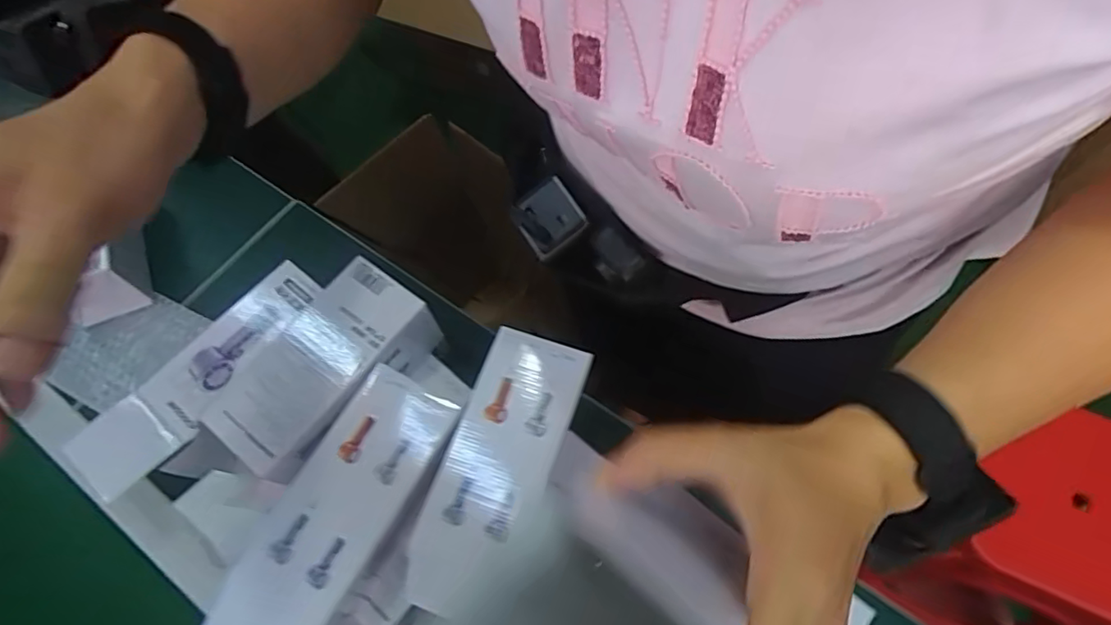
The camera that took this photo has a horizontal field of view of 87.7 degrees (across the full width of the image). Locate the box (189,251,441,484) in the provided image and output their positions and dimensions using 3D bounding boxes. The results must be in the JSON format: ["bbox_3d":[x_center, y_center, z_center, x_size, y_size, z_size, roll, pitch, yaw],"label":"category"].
[{"bbox_3d":[-0.171,0.046,0.445,0.083,0.064,0.160,30,70,15],"label":"box"}]

